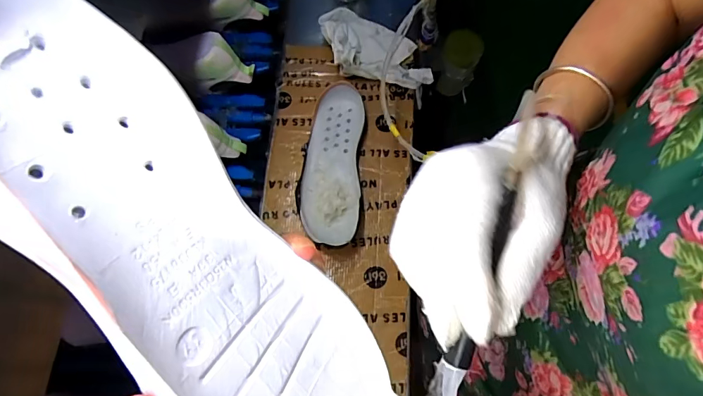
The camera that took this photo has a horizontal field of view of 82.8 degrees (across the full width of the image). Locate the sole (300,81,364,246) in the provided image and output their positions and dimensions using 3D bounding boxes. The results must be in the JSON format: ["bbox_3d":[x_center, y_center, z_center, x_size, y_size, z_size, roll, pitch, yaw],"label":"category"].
[{"bbox_3d":[-0.029,-0.060,0.617,0.086,0.054,0.264,3,73,0],"label":"sole"}]

